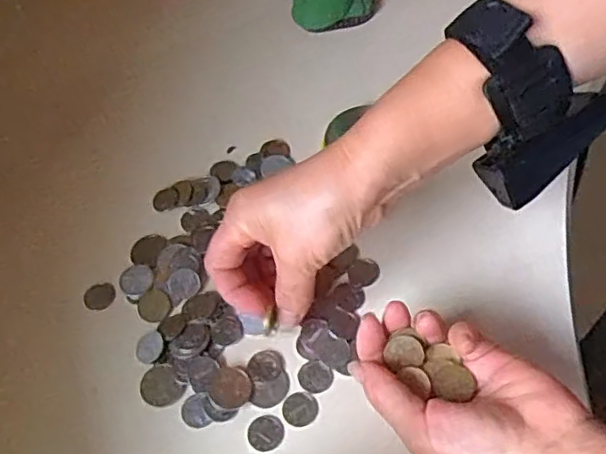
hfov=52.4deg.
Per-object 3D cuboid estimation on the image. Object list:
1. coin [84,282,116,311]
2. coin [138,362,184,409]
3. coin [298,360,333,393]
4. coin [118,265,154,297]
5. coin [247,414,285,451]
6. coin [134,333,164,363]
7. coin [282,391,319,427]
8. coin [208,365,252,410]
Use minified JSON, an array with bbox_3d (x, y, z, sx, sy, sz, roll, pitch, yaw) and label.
[{"bbox_3d":[-0.127,0.043,0.385,0.020,0.005,0.016,-16,72,1],"label":"coin"},{"bbox_3d":[-0.082,0.090,0.349,0.022,0.004,0.024,-33,63,-16],"label":"coin"},{"bbox_3d":[0.007,0.084,0.348,0.019,0.004,0.018,-1,59,2],"label":"coin"},{"bbox_3d":[-0.104,0.034,0.385,0.023,0.004,0.020,19,74,24],"label":"coin"},{"bbox_3d":[-0.020,0.112,0.335,0.019,0.004,0.018,-1,59,2],"label":"coin"},{"bbox_3d":[-0.091,0.071,0.362,0.019,0.004,0.018,-8,63,16],"label":"coin"},{"bbox_3d":[-0.001,0.101,0.341,0.019,0.004,0.018,-1,59,2],"label":"coin"},{"bbox_3d":[-0.041,0.090,0.346,0.023,0.004,0.024,-1,59,2],"label":"coin"}]

